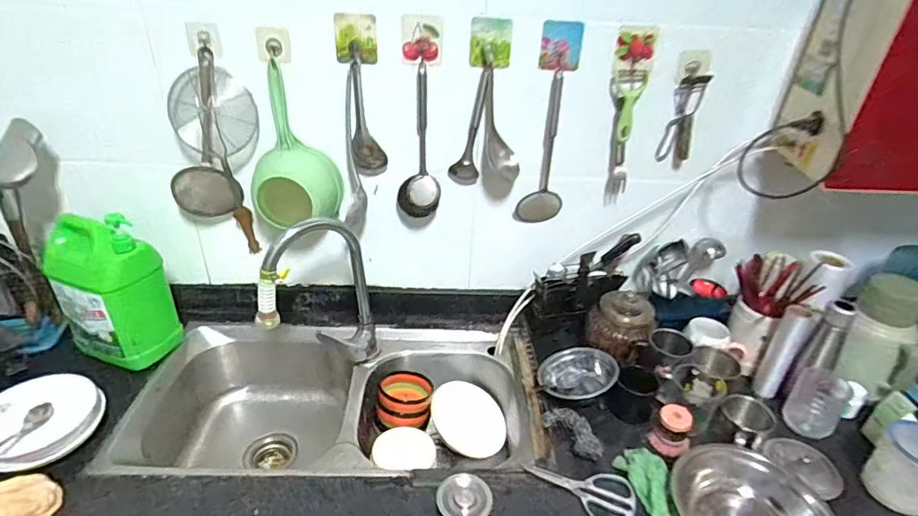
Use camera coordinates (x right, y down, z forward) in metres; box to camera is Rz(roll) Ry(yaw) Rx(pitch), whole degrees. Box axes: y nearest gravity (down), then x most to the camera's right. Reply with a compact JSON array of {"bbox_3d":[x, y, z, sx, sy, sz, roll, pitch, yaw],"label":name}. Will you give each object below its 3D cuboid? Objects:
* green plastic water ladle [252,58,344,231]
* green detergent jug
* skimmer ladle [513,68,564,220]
[{"bbox_3d":[-0.317,-0.200,0.964,0.154,0.267,0.112,11,32,13],"label":"green plastic water ladle"},{"bbox_3d":[-0.677,0.071,0.994,0.183,0.302,0.134,17,34,21],"label":"green detergent jug"},{"bbox_3d":[0.173,-0.208,1.010,0.085,0.293,0.028,0,31,-5],"label":"skimmer ladle"}]

